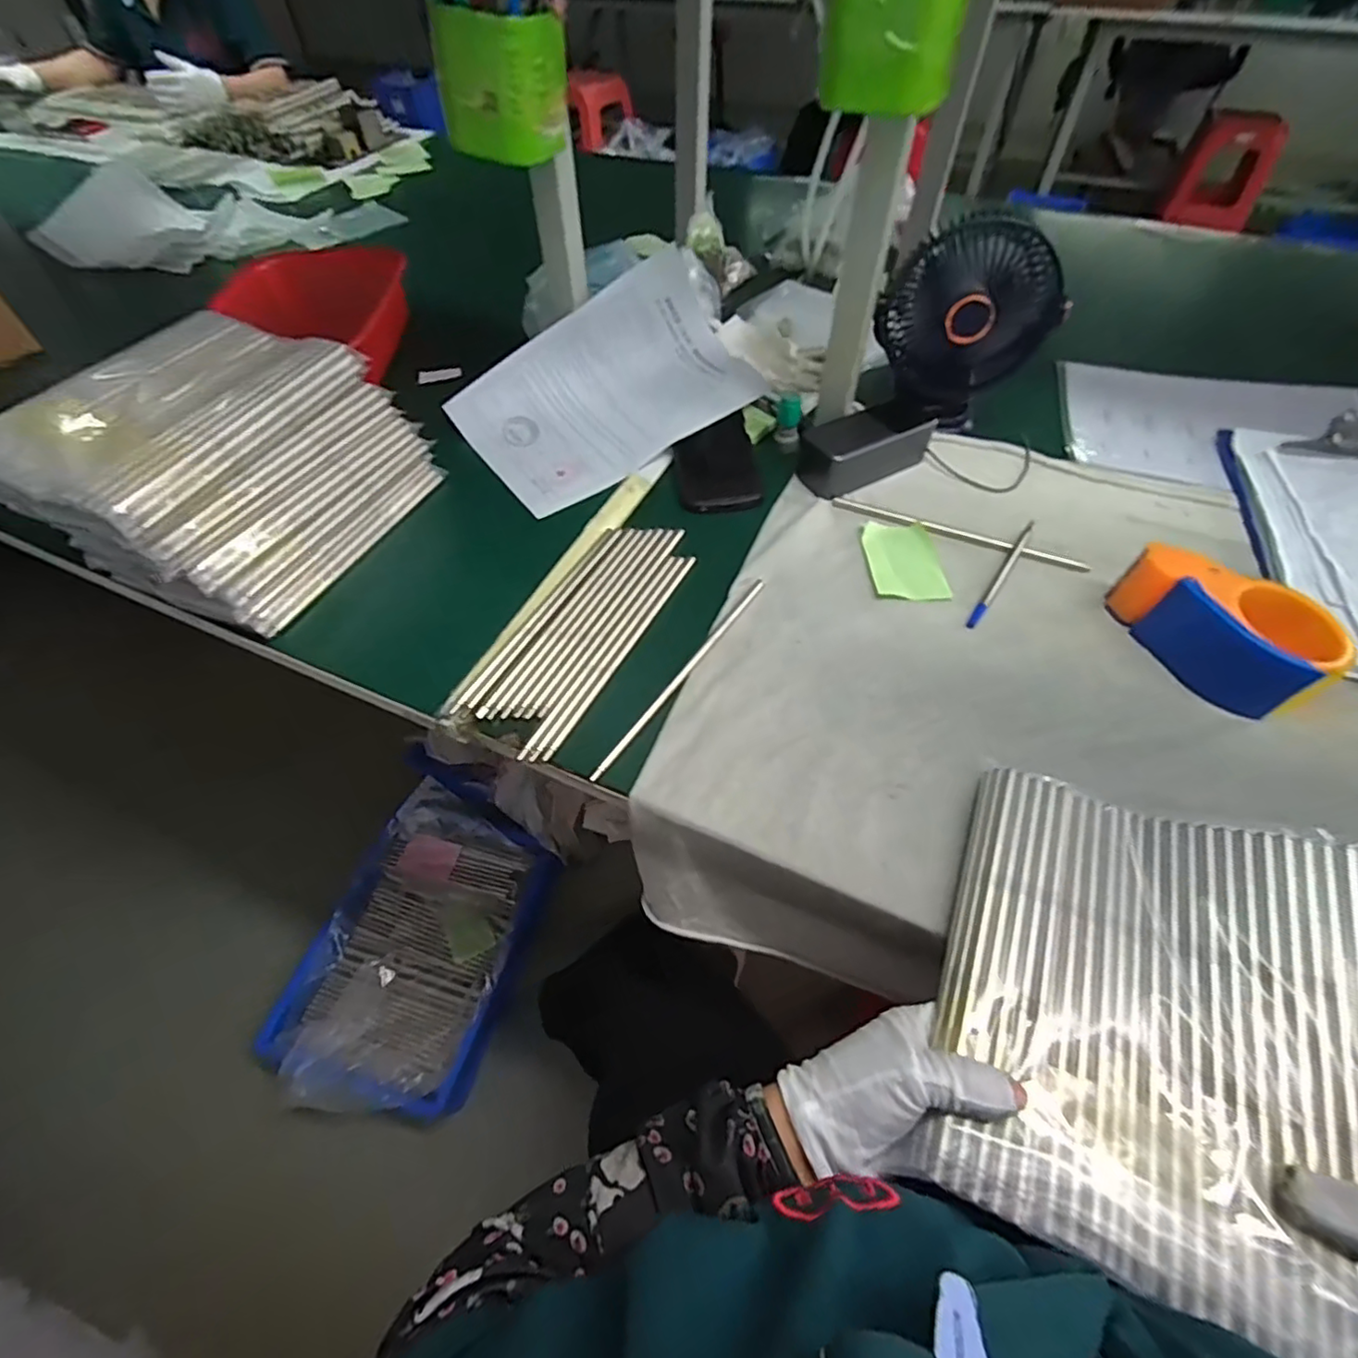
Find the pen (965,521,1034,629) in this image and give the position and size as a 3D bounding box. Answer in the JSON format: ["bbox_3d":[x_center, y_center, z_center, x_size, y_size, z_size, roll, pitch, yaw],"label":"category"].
[{"bbox_3d":[0.272,-0.090,0.516,0.009,0.008,0.131,31,59,21],"label":"pen"}]

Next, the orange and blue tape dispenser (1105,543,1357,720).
[{"bbox_3d":[0.394,-0.037,0.447,0.139,0.053,0.079,33,60,22],"label":"orange and blue tape dispenser"}]

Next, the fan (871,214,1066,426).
[{"bbox_3d":[0.264,-0.322,0.586,0.145,0.176,0.076,31,60,21],"label":"fan"}]

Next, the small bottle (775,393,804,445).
[{"bbox_3d":[0.109,-0.258,0.609,0.023,0.041,0.024,5,53,4],"label":"small bottle"}]

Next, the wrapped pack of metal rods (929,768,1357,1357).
[{"bbox_3d":[0.234,0.160,0.306,0.174,0.035,0.226,16,58,13],"label":"wrapped pack of metal rods"}]

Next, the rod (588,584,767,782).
[{"bbox_3d":[0.006,-0.007,0.465,0.009,0.010,0.219,30,59,21],"label":"rod"}]

